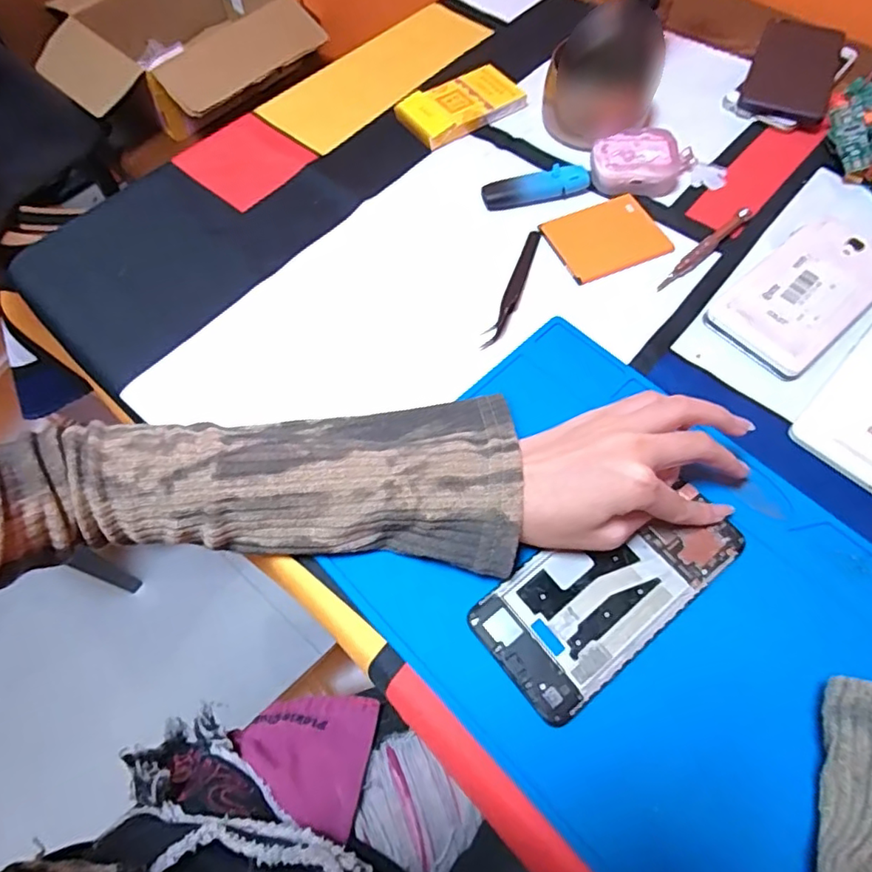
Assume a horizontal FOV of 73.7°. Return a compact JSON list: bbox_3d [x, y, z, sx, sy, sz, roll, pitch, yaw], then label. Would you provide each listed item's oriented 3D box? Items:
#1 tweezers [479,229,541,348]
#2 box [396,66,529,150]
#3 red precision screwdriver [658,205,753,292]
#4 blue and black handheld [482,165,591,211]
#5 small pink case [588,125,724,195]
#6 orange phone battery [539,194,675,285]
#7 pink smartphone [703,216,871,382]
[{"bbox_3d":[0.057,-0.109,0.415,0.013,0.015,0.120,19,65,11],"label":"tweezers"},{"bbox_3d":[0.022,-0.287,0.506,0.107,0.014,0.058,-34,66,-15],"label":"box"},{"bbox_3d":[0.199,-0.139,0.428,0.106,0.008,0.011,-41,68,-17],"label":"red precision screwdriver"},{"bbox_3d":[0.080,-0.195,0.456,0.084,0.016,0.020,-12,63,-4],"label":"blue and black handheld"},{"bbox_3d":[0.178,-0.216,0.457,0.108,0.028,0.044,-8,62,-2],"label":"small pink case"},{"bbox_3d":[0.127,-0.150,0.437,0.082,0.004,0.066,-23,64,-9],"label":"orange phone battery"},{"bbox_3d":[0.260,-0.102,0.405,0.148,0.011,0.071,-38,67,-16],"label":"pink smartphone"}]

